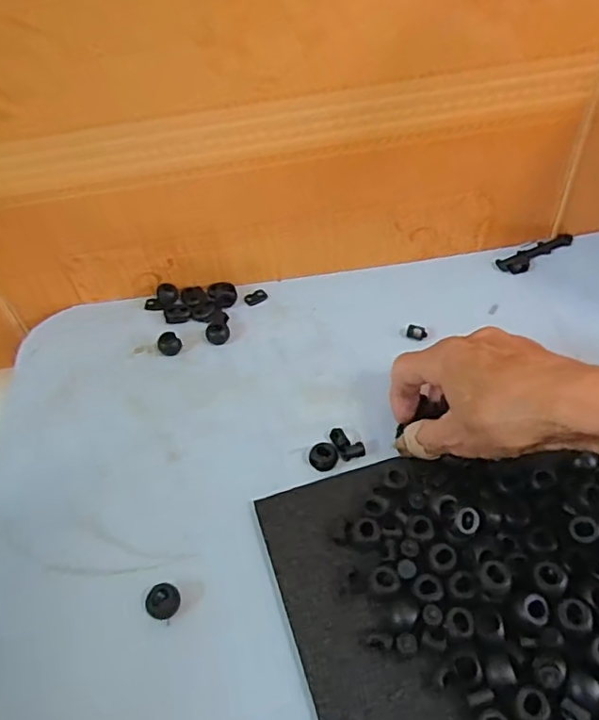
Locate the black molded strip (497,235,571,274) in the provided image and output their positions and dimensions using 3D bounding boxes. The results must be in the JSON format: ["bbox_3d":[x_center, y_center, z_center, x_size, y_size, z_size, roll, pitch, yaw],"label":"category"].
[{"bbox_3d":[0.196,-0.087,0.475,0.071,0.004,0.020,-21,52,-12],"label":"black molded strip"}]

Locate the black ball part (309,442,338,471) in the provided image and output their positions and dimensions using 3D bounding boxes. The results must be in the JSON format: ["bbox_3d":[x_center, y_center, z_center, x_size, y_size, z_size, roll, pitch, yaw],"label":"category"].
[{"bbox_3d":[0.015,0.061,0.363,0.018,0.014,0.014,-1,50,5],"label":"black ball part"}]

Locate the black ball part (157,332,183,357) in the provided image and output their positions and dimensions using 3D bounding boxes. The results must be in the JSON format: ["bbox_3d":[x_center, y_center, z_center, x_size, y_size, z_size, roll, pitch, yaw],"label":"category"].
[{"bbox_3d":[-0.096,-0.012,0.426,0.016,0.011,0.016,-3,50,3],"label":"black ball part"}]

